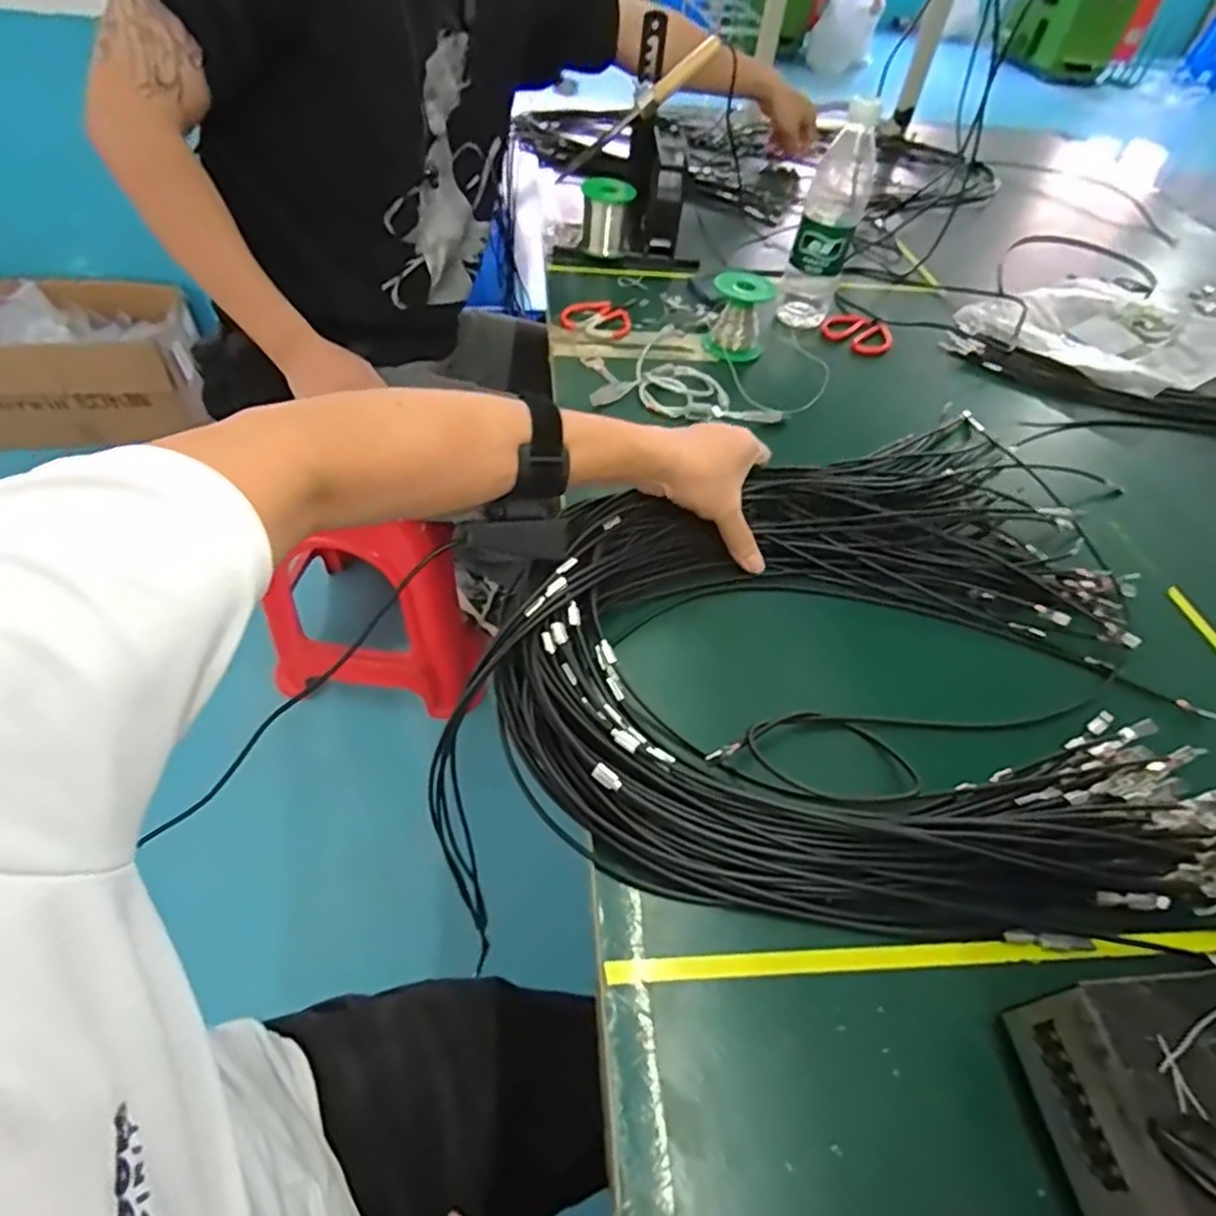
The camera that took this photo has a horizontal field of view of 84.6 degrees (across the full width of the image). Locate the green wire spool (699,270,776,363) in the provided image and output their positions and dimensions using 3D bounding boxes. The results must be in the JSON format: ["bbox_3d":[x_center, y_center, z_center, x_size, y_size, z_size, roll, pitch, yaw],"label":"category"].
[{"bbox_3d":[0.146,-0.330,0.753,0.066,0.071,0.070,12,50,4],"label":"green wire spool"}]

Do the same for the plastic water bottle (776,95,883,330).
[{"bbox_3d":[0.254,-0.436,0.776,0.067,0.200,0.072,17,51,8],"label":"plastic water bottle"}]

